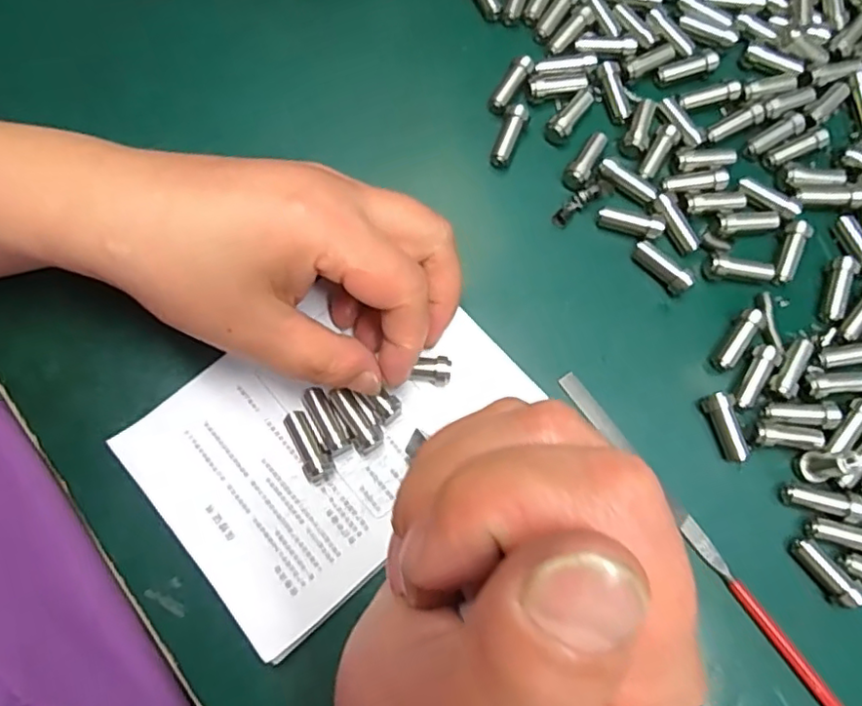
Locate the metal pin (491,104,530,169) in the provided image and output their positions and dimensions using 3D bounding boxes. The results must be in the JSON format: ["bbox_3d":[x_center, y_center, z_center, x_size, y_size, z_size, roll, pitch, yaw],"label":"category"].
[{"bbox_3d":[0.035,-0.095,0.274,0.009,0.008,0.028,18,76,5],"label":"metal pin"}]

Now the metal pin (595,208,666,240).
[{"bbox_3d":[0.085,-0.056,0.264,0.027,0.006,0.008,15,76,5],"label":"metal pin"}]

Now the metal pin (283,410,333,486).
[{"bbox_3d":[-0.047,0.036,0.239,0.010,0.009,0.029,-28,77,-7],"label":"metal pin"}]

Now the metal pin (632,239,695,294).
[{"bbox_3d":[0.096,-0.036,0.258,0.007,0.009,0.026,-41,78,-9],"label":"metal pin"}]

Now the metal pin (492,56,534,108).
[{"bbox_3d":[0.036,-0.121,0.280,0.008,0.007,0.027,35,78,9],"label":"metal pin"}]

